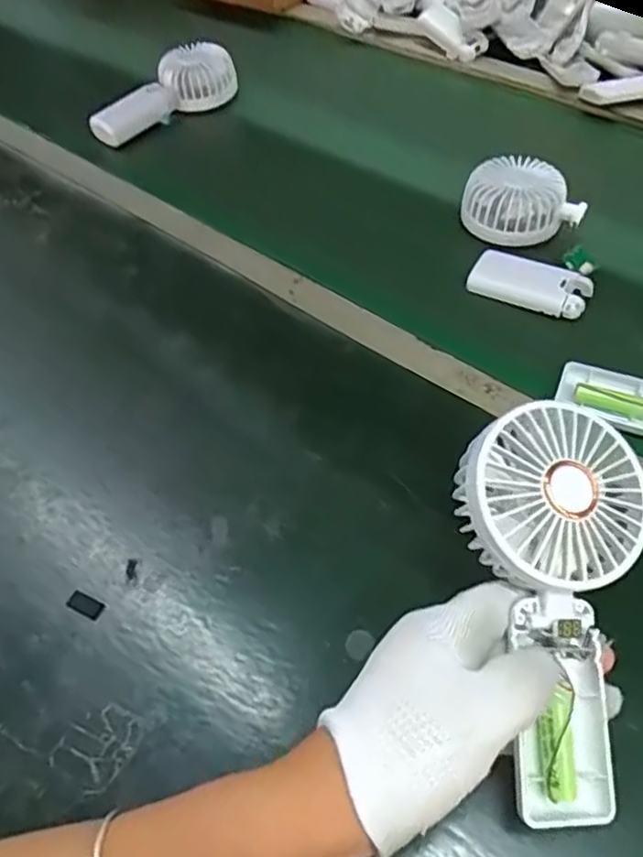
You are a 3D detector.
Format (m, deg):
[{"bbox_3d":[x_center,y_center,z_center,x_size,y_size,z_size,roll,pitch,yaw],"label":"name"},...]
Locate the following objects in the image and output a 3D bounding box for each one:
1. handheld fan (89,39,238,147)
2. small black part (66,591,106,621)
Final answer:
[{"bbox_3d":[-0.184,-0.385,0.755,0.185,0.064,0.051,-33,57,-21],"label":"handheld fan"},{"bbox_3d":[-0.145,0.108,0.402,0.023,0.004,0.011,18,56,18],"label":"small black part"}]

